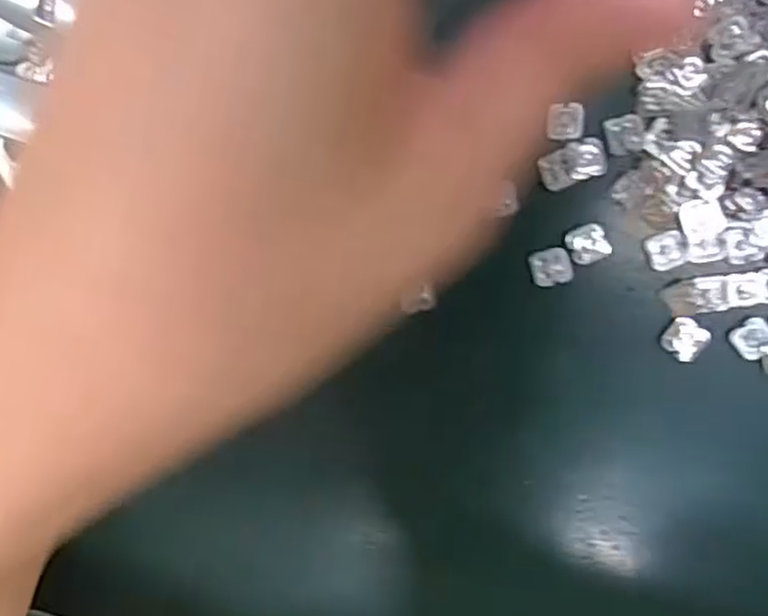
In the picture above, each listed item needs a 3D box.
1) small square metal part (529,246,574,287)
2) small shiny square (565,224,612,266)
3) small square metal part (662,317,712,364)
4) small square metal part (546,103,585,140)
[{"bbox_3d":[0.048,-0.012,0.203,0.011,0.004,0.011,-18,94,6],"label":"small square metal part"},{"bbox_3d":[0.058,-0.018,0.201,0.011,0.004,0.011,-23,93,6],"label":"small shiny square"},{"bbox_3d":[0.087,0.009,0.203,0.011,0.005,0.011,34,97,0],"label":"small square metal part"},{"bbox_3d":[0.051,-0.052,0.197,0.010,0.004,0.010,-3,95,5],"label":"small square metal part"}]

